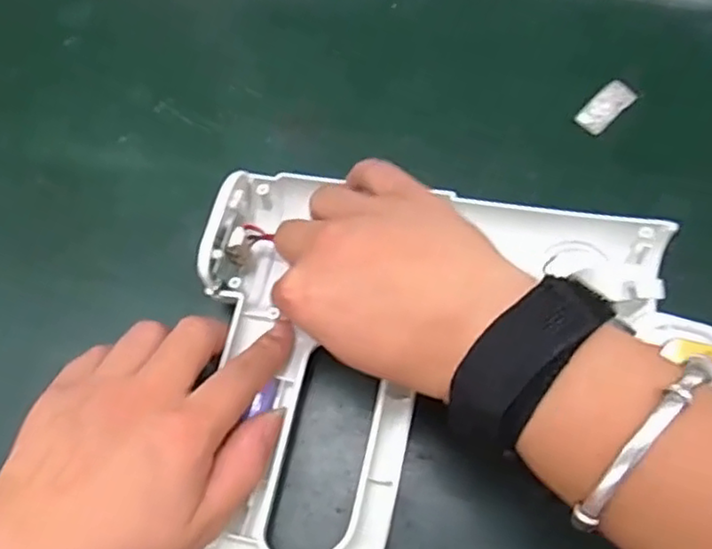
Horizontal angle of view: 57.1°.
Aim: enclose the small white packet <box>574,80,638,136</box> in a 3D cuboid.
[{"bbox_3d":[0.138,-0.093,0.359,0.036,0.004,0.017,-42,73,-13],"label":"small white packet"}]

